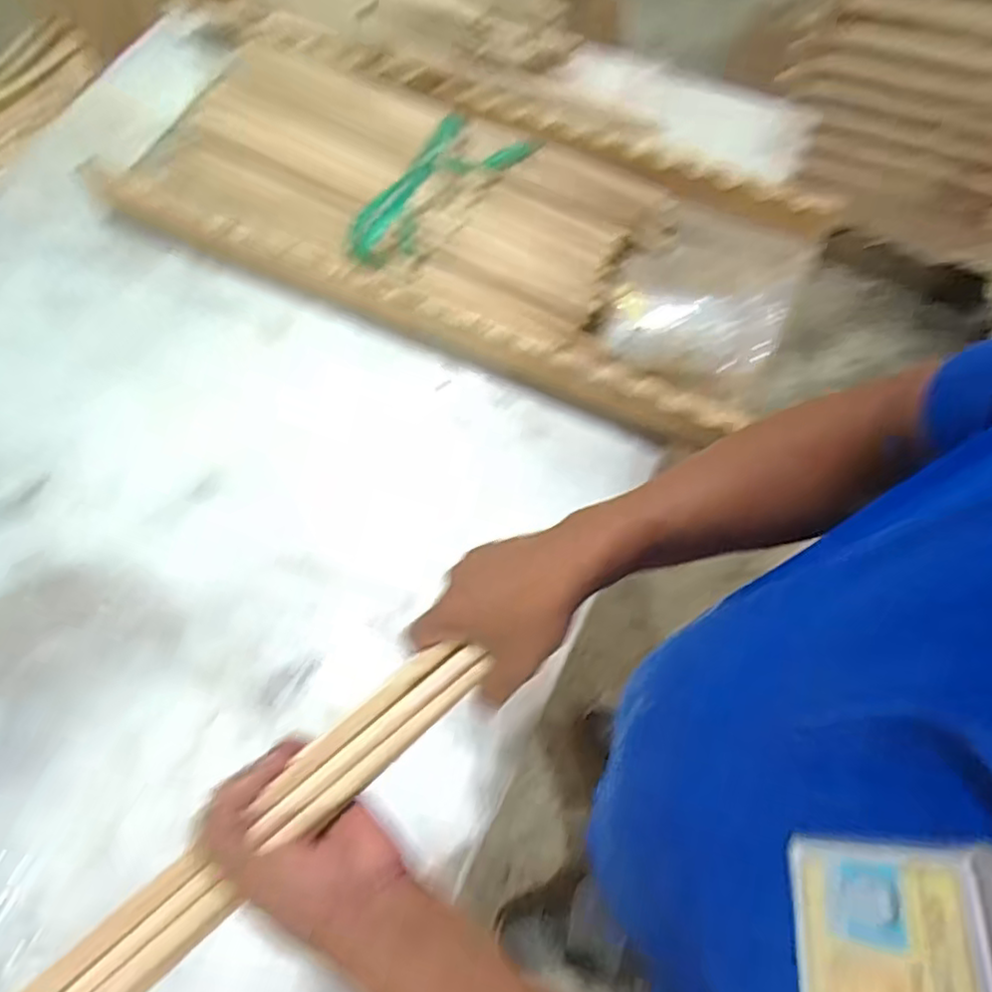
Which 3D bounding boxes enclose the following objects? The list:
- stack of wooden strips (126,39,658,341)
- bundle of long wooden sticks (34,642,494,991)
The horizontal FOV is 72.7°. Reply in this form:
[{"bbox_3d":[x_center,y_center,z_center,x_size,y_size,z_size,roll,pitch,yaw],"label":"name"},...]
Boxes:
[{"bbox_3d":[-0.133,-0.404,0.856,0.650,0.047,0.295,27,70,13],"label":"stack of wooden strips"},{"bbox_3d":[-0.203,0.246,0.356,0.506,0.025,0.038,-37,70,-27],"label":"bundle of long wooden sticks"}]

